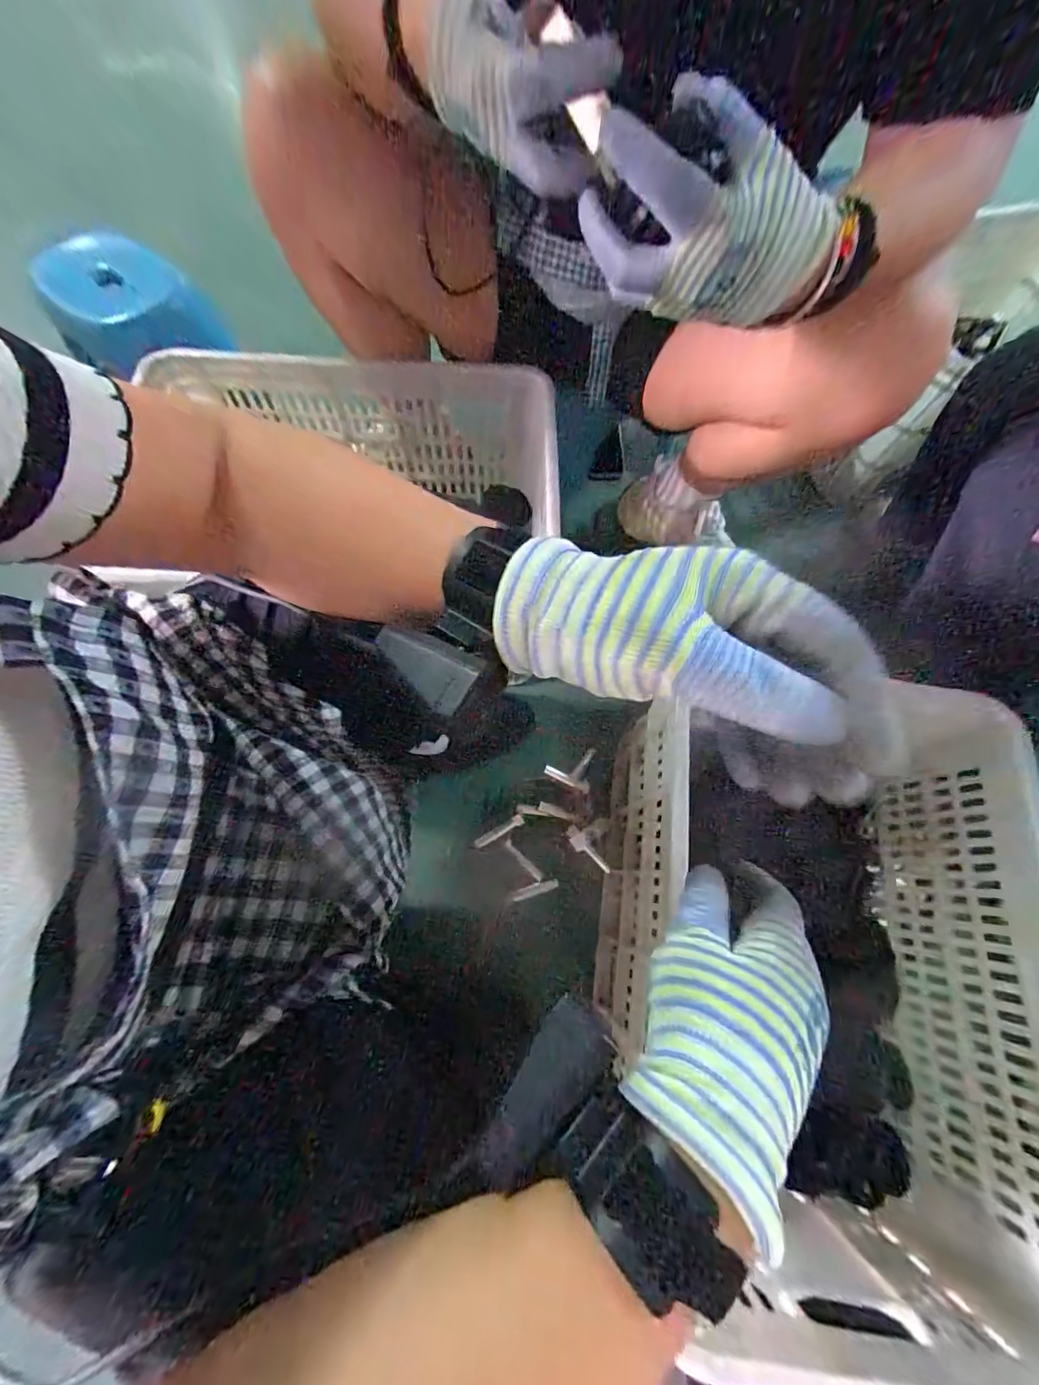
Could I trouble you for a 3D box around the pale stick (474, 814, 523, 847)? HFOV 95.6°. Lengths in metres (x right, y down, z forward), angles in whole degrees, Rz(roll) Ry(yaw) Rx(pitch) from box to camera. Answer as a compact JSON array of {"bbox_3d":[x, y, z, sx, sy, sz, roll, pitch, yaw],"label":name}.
[{"bbox_3d":[-0.029,0.200,0.671,0.076,0.010,0.014,-29,73,-12],"label":"pale stick"}]

